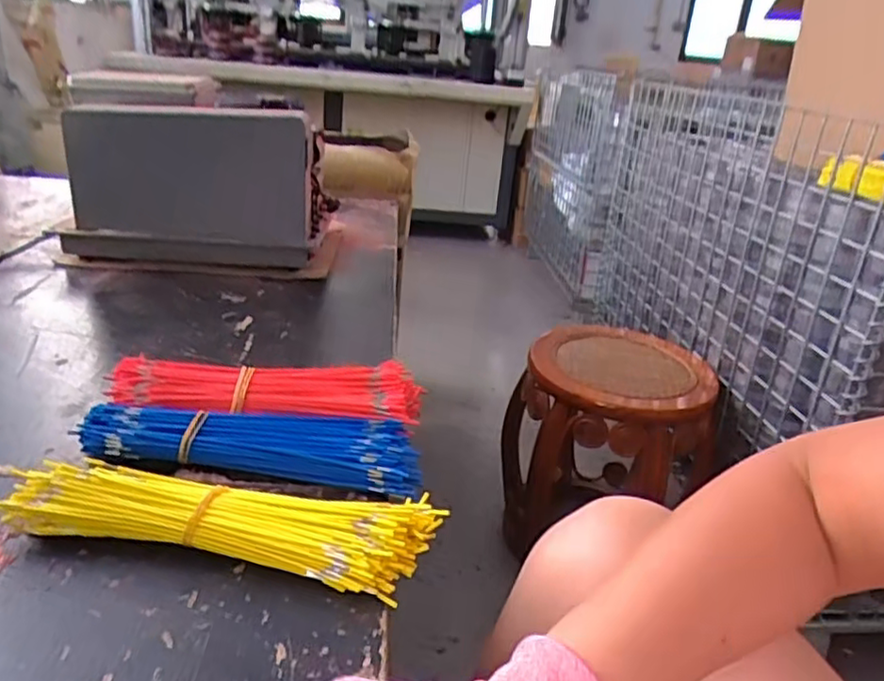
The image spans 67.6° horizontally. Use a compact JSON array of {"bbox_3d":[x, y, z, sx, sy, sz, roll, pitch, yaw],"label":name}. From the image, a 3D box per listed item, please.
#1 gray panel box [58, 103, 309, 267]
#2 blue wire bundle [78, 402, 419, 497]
[{"bbox_3d":[-0.325,-0.190,0.847,0.302,0.201,0.073,3,25,-3],"label":"gray panel box"},{"bbox_3d":[-0.142,0.078,0.507,0.246,0.031,0.065,4,25,-1],"label":"blue wire bundle"}]

